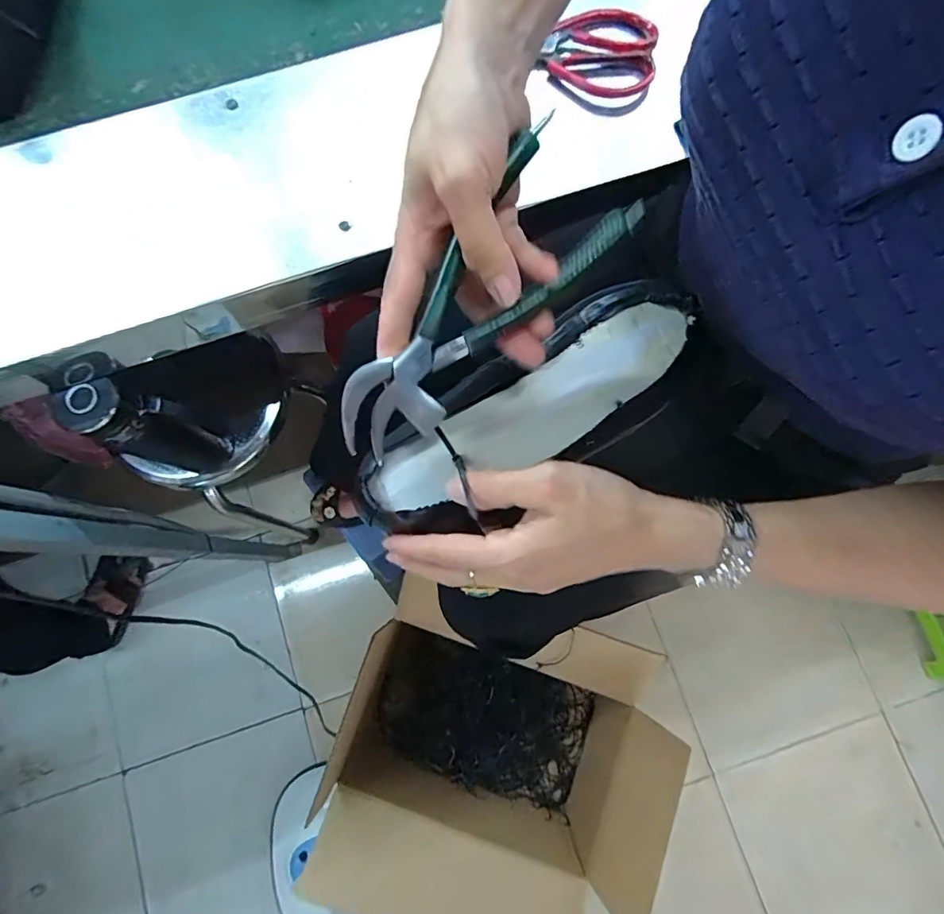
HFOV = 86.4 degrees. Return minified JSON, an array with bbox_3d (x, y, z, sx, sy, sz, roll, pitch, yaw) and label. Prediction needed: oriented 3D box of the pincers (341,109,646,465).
[{"bbox_3d":[-0.001,-0.084,0.260,0.191,0.032,0.073,-40,81,1],"label":"pincers"}]

